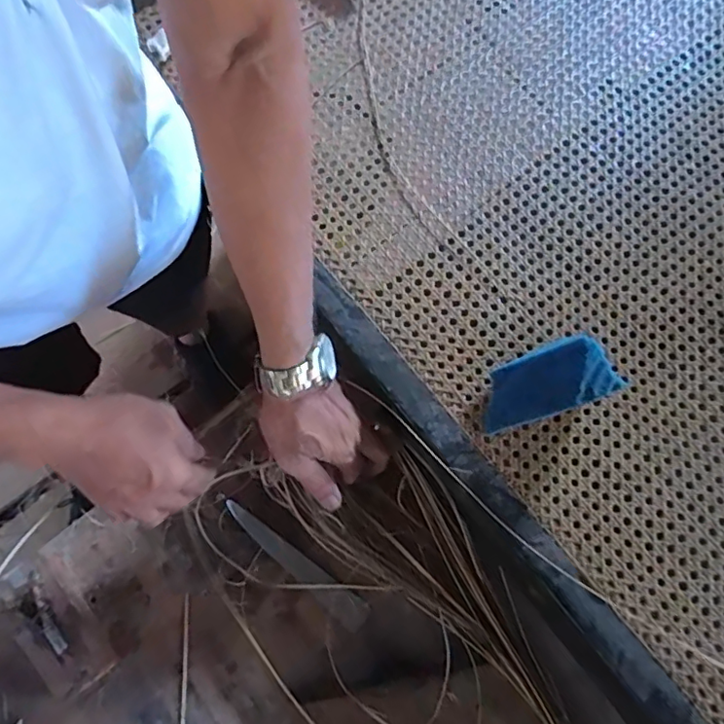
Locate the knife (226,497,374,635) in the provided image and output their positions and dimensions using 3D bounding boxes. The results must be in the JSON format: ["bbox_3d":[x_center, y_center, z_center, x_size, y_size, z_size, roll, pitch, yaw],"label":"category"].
[{"bbox_3d":[-0.065,0.200,0.551,0.176,0.012,0.028,42,79,4],"label":"knife"}]

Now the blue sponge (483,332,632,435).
[{"bbox_3d":[0.150,0.019,0.458,0.112,0.019,0.054,-30,73,35],"label":"blue sponge"}]

